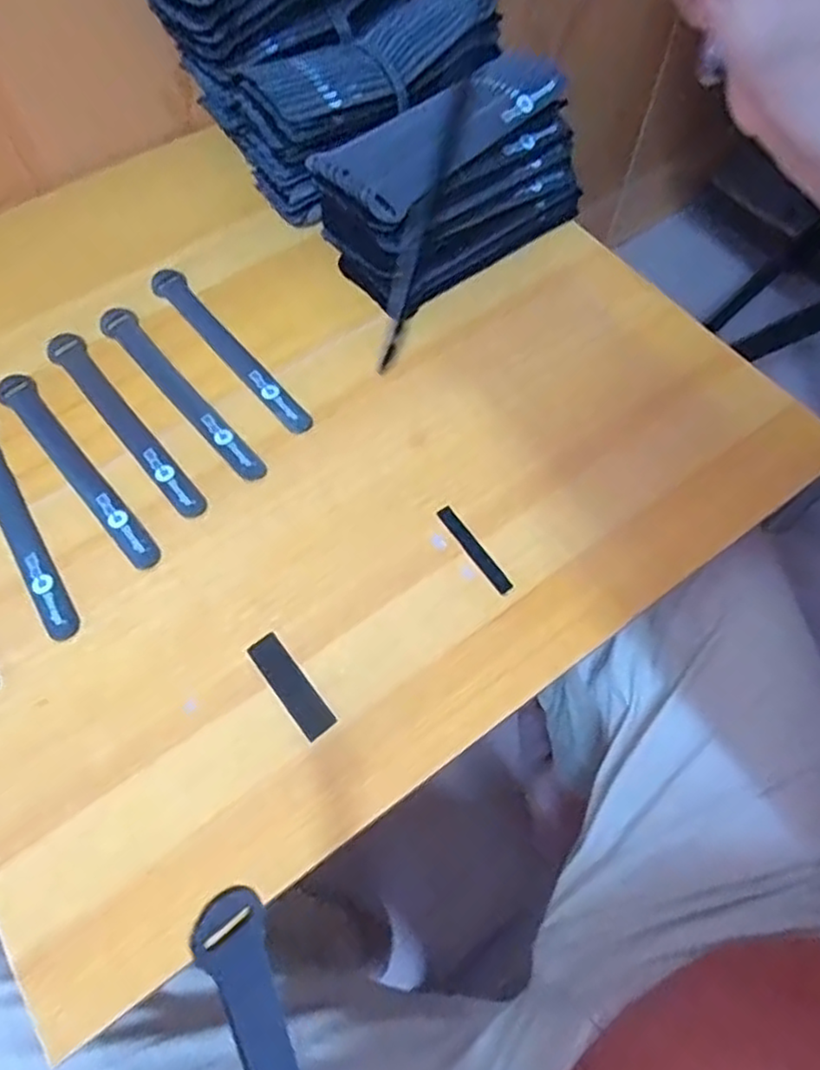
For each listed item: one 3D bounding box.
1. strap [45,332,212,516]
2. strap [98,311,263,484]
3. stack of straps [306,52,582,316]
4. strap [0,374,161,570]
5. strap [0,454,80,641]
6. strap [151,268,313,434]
[{"bbox_3d":[-0.204,-0.083,0.486,0.025,0.006,0.192,-39,70,-17],"label":"strap"},{"bbox_3d":[-0.169,-0.106,0.498,0.024,0.004,0.196,-37,69,-16],"label":"strap"},{"bbox_3d":[0.035,-0.269,0.528,0.209,0.097,0.094,-35,69,-15],"label":"stack of straps"},{"bbox_3d":[-0.232,-0.049,0.473,0.024,0.005,0.198,-40,70,-17],"label":"strap"},{"bbox_3d":[-0.264,-0.013,0.454,0.022,0.006,0.198,-31,68,-14],"label":"strap"},{"bbox_3d":[-0.139,-0.143,0.516,0.024,0.005,0.196,-36,69,-16],"label":"strap"}]

